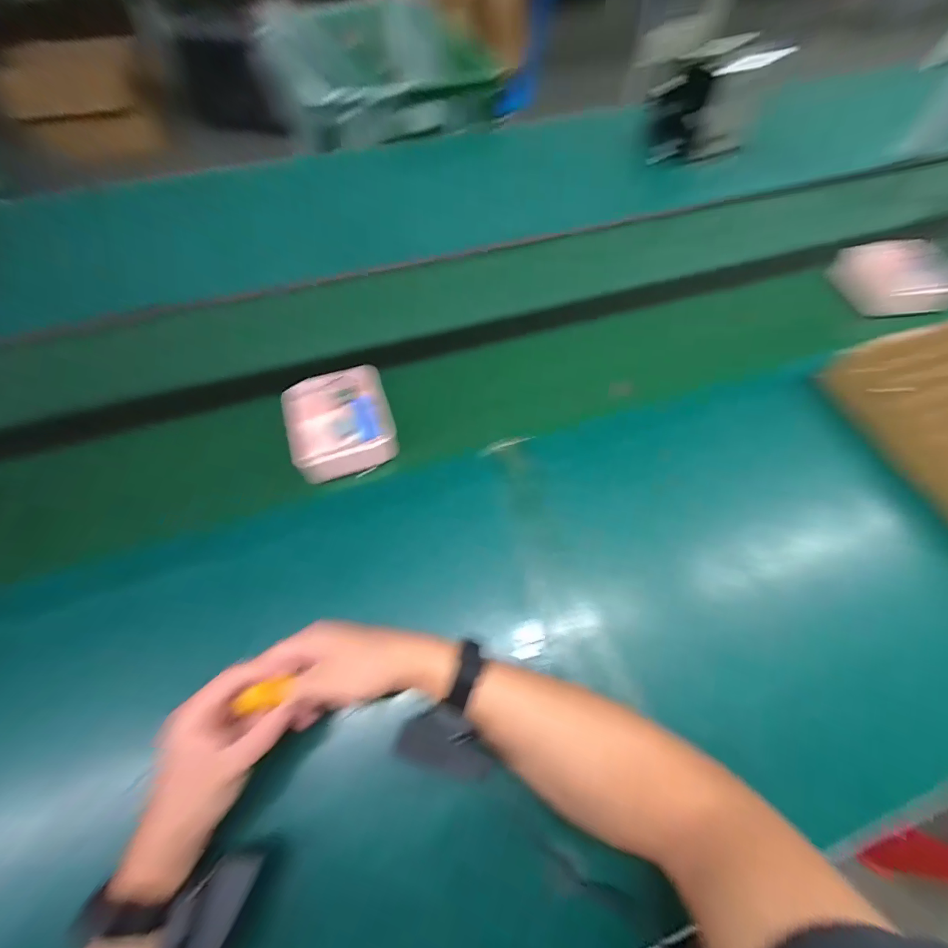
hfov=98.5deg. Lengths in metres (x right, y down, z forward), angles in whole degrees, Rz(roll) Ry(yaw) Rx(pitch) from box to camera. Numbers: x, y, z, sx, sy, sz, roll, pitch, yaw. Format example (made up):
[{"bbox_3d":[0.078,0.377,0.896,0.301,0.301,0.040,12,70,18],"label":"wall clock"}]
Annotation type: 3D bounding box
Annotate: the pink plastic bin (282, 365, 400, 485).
[{"bbox_3d":[-0.162,-0.060,0.493,0.120,0.041,0.131,-16,61,-8],"label":"pink plastic bin"}]

